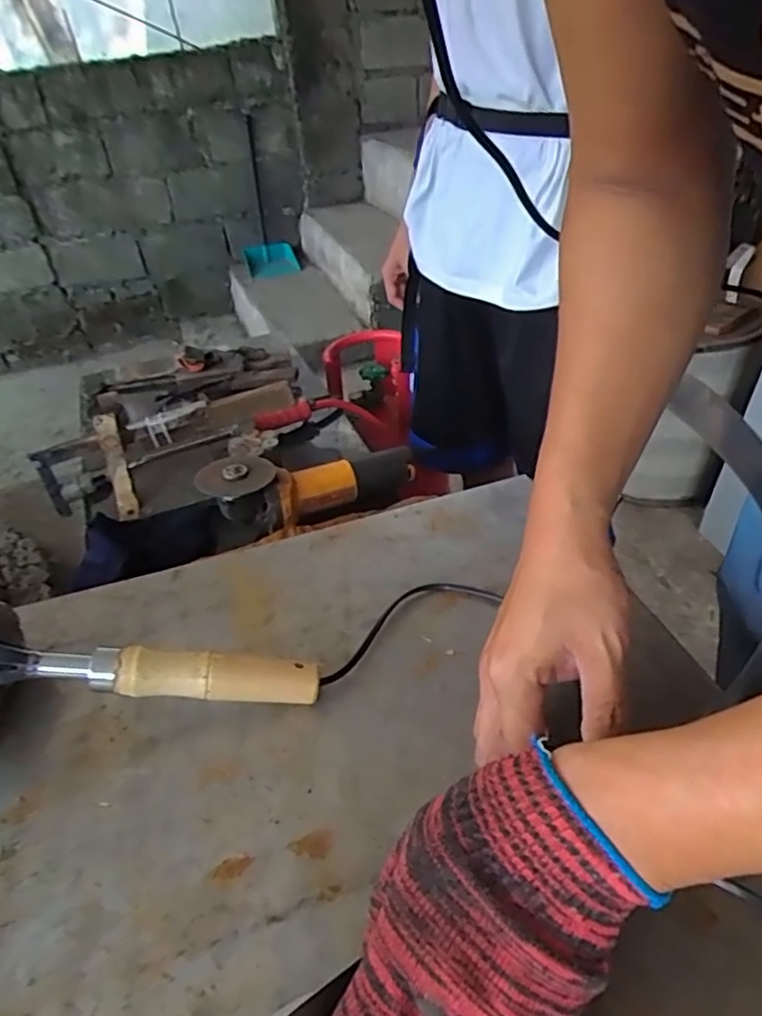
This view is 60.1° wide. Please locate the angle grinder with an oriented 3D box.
[{"bbox_3d":[-0.091,-0.031,0.856,0.285,0.074,0.086,-9,36,-25],"label":"angle grinder"}]

